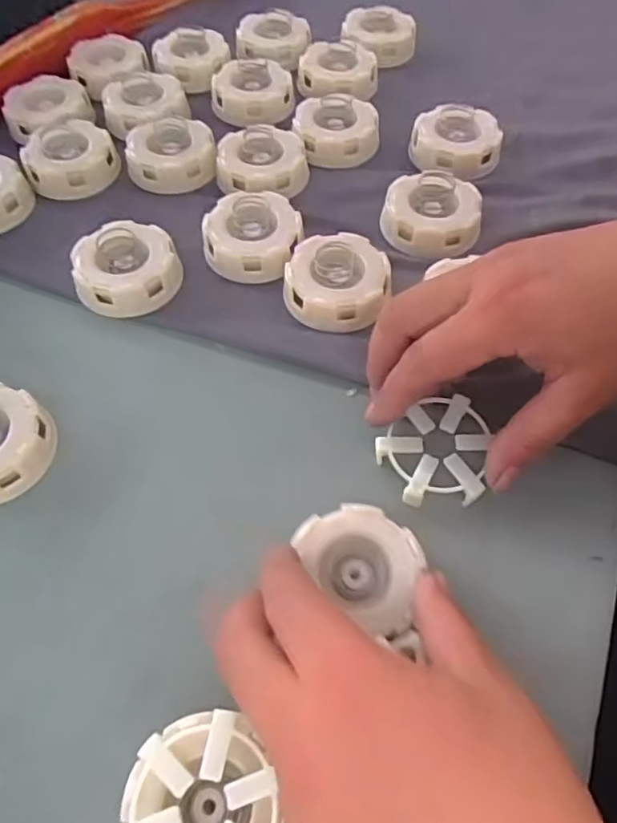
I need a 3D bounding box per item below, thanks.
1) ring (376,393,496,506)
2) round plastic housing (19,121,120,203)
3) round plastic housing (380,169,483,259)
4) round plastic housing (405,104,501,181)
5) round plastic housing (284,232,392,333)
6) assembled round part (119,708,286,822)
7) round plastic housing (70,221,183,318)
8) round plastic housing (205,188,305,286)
[{"bbox_3d":[0.066,0.020,0.291,0.059,0.006,0.052,-33,67,-19],"label":"ring"},{"bbox_3d":[-0.167,-0.177,0.415,0.060,0.025,0.060,0,58,0],"label":"round plastic housing"},{"bbox_3d":[0.079,-0.124,0.380,0.060,0.027,0.053,6,58,4],"label":"round plastic housing"},{"bbox_3d":[0.105,-0.195,0.425,0.061,0.020,0.061,0,58,0],"label":"round plastic housing"},{"bbox_3d":[0.017,-0.077,0.346,0.059,0.027,0.056,0,58,0],"label":"round plastic housing"},{"bbox_3d":[-0.038,0.146,0.217,0.053,0.031,0.058,0,58,0],"label":"assembled round part"},{"bbox_3d":[-0.107,-0.085,0.350,0.059,0.026,0.054,0,58,0],"label":"round plastic housing"},{"bbox_3d":[-0.034,-0.107,0.363,0.056,0.028,0.052,0,58,0],"label":"round plastic housing"}]

